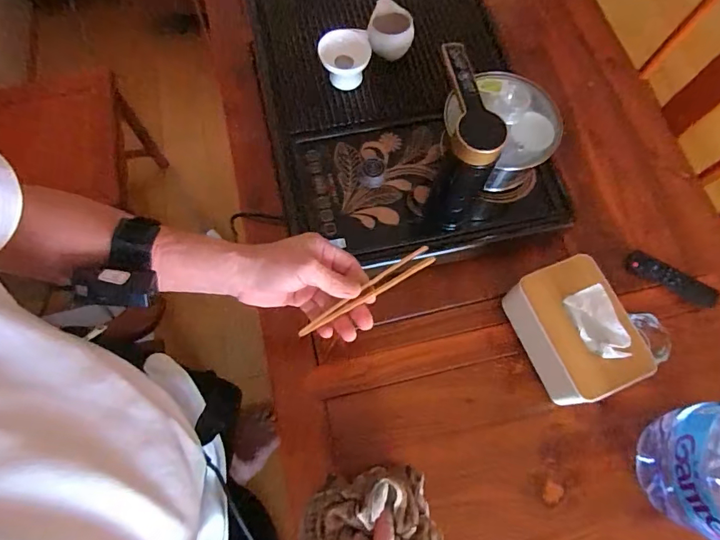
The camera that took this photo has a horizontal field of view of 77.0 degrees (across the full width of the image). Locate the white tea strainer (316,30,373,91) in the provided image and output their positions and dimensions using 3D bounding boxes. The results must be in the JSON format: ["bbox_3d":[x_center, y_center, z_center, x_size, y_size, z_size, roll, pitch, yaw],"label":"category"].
[{"bbox_3d":[-0.024,-0.350,0.749,0.085,0.054,0.084,-6,70,-4],"label":"white tea strainer"}]

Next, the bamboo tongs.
[{"bbox_3d":[0.006,0.026,0.488,0.164,0.007,0.023,-32,112,2],"label":"bamboo tongs"}]

